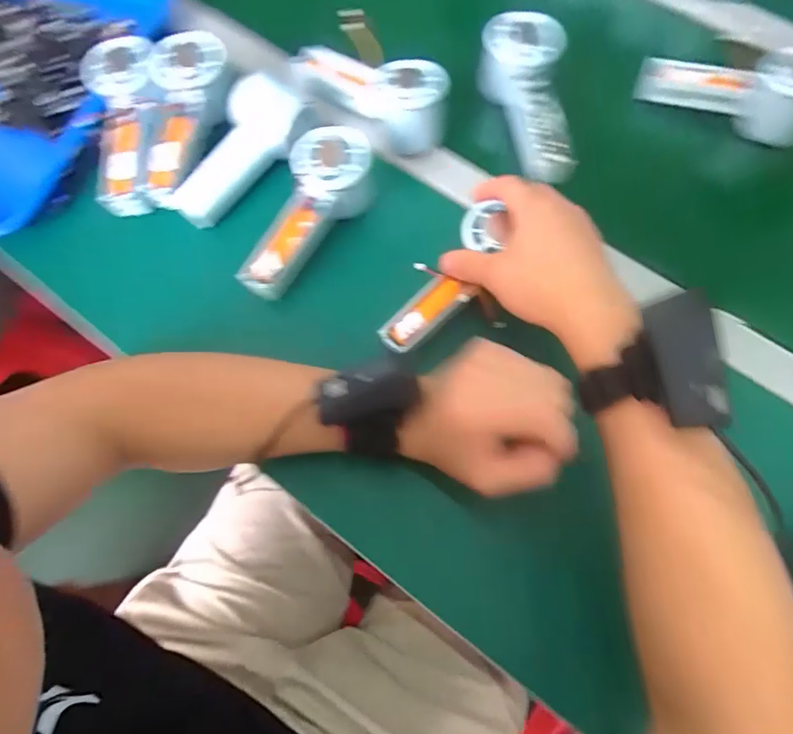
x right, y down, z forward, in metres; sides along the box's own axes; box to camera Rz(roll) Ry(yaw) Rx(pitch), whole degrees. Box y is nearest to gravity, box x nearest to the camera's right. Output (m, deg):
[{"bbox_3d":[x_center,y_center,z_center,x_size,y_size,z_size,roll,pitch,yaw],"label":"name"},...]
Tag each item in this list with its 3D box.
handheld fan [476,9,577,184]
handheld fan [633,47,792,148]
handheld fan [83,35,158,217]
[{"bbox_3d":[0.141,-0.265,0.500,0.063,0.170,0.056,21,71,40],"label":"handheld fan"},{"bbox_3d":[0.325,-0.270,0.462,0.172,0.066,0.064,19,74,7],"label":"handheld fan"},{"bbox_3d":[-0.249,-0.221,0.445,0.068,0.030,0.158,-3,87,0],"label":"handheld fan"}]

